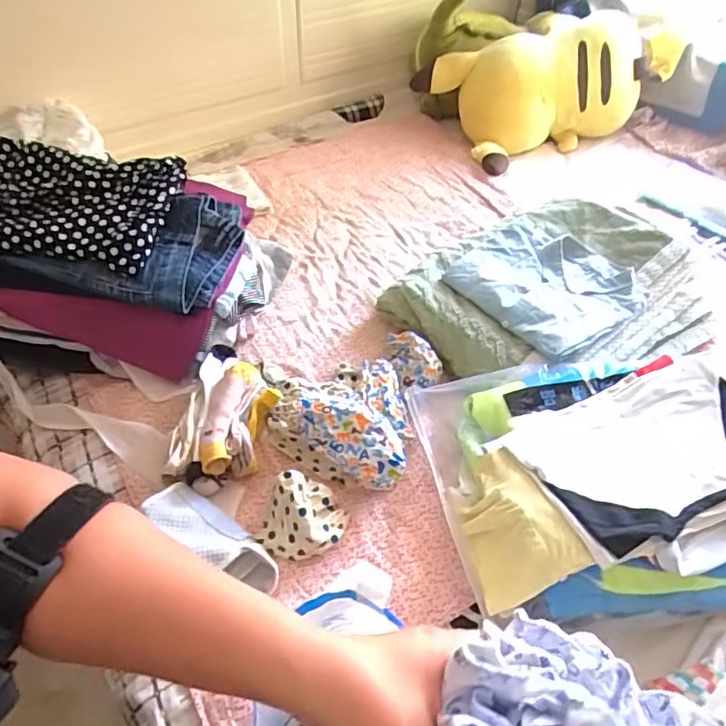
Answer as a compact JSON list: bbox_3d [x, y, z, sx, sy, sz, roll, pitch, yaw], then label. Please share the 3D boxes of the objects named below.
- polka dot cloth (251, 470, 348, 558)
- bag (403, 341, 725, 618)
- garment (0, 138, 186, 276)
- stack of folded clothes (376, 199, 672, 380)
[{"bbox_3d":[-0.082,0.211,0.757,0.107,0.066,0.104,31,55,22],"label":"polka dot cloth"},{"bbox_3d":[0.337,0.144,0.780,0.476,0.148,0.337,-3,50,-5],"label":"bag"},{"bbox_3d":[-0.480,-0.254,0.876,0.339,0.058,0.240,10,50,6],"label":"garment"},{"bbox_3d":[0.320,-0.149,1.011,0.488,0.089,0.326,-26,55,-23],"label":"stack of folded clothes"}]

